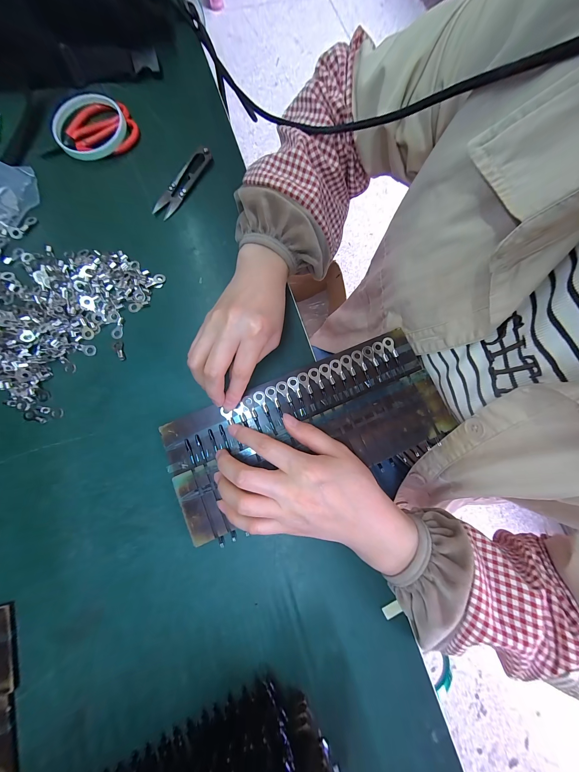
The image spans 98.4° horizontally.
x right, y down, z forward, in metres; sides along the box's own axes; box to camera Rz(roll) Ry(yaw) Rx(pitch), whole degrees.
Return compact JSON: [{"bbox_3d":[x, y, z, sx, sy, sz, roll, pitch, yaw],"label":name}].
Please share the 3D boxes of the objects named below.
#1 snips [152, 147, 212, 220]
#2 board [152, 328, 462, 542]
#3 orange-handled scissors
[{"bbox_3d":[-0.125,-0.239,0.293,0.022,0.014,0.098,33,81,5],"label":"snips"},{"bbox_3d":[0.017,0.040,0.244,0.264,0.010,0.121,-19,80,-4],"label":"board"},{"bbox_3d":[-0.237,-0.296,0.300,0.110,0.016,0.062,-39,82,-7],"label":"orange-handled scissors"}]

